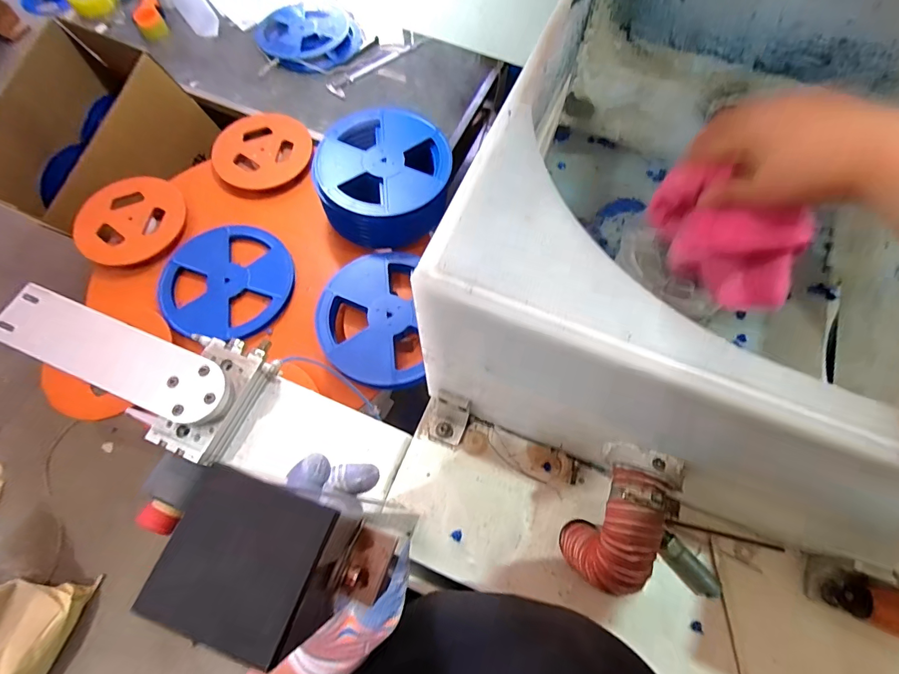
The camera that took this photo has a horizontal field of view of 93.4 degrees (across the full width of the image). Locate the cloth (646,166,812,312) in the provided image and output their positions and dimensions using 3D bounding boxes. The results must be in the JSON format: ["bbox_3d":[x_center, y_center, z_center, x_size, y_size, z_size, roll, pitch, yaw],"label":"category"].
[{"bbox_3d":[0.237,-0.078,0.366,0.139,0.095,0.055,32,71,12],"label":"cloth"}]

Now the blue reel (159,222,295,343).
[{"bbox_3d":[-0.562,-0.150,1.084,0.321,0.034,0.331,0,68,0],"label":"blue reel"}]

